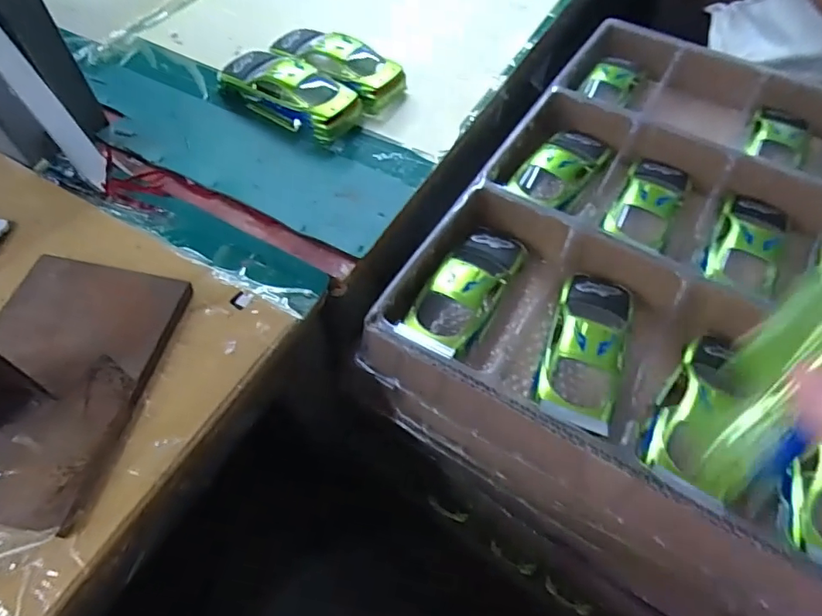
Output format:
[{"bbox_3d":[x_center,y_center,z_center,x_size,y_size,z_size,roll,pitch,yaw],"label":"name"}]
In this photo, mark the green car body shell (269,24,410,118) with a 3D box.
[{"bbox_3d":[-0.067,-0.212,0.450,0.125,0.036,0.054,30,60,16],"label":"green car body shell"}]

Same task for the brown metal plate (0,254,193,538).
[{"bbox_3d":[-0.201,0.037,0.289,0.101,0.016,0.151,10,58,4],"label":"brown metal plate"}]

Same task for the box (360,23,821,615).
[{"bbox_3d":[0.361,0.017,0.359,0.649,0.068,0.488,28,61,15],"label":"box"}]

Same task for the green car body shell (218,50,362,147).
[{"bbox_3d":[-0.104,-0.181,0.428,0.126,0.037,0.051,29,60,15],"label":"green car body shell"}]

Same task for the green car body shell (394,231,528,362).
[{"bbox_3d":[0.039,-0.013,0.363,0.050,0.038,0.123,27,61,14],"label":"green car body shell"}]

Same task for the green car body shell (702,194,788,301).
[{"bbox_3d":[0.260,-0.058,0.395,0.047,0.022,0.107,25,60,13],"label":"green car body shell"}]

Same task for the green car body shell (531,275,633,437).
[{"bbox_3d":[0.115,0.027,0.341,0.052,0.039,0.128,20,59,11],"label":"green car body shell"}]

